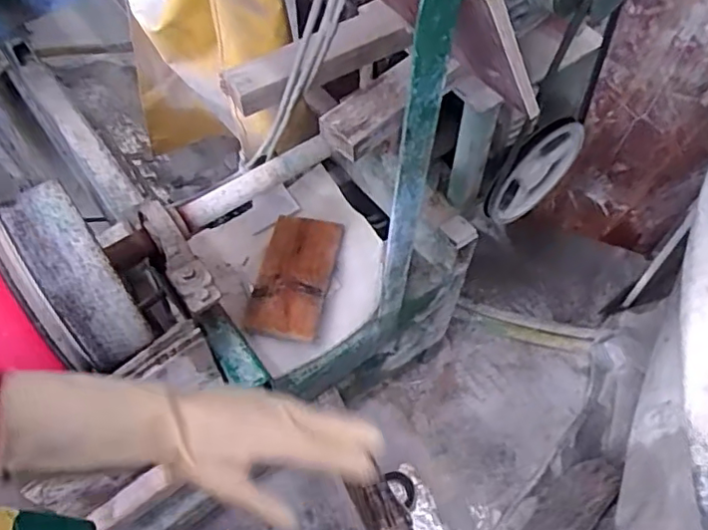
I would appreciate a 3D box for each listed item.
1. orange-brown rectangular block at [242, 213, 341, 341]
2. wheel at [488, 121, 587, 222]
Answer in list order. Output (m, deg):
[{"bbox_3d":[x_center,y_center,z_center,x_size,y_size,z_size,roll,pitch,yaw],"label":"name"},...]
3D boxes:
[{"bbox_3d":[-0.105,0.016,1.062,0.128,0.021,0.234,10,57,6],"label":"orange-brown rectangular block"},{"bbox_3d":[0.303,-0.152,1.011,0.199,0.204,0.026,-31,62,-19],"label":"wheel"}]

